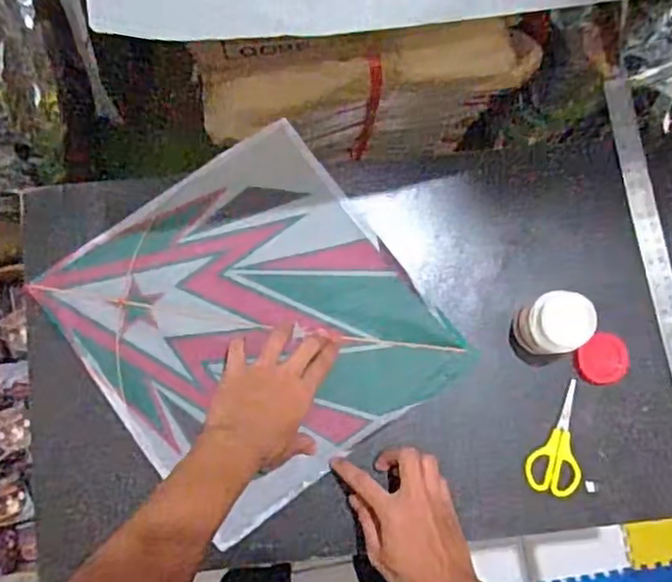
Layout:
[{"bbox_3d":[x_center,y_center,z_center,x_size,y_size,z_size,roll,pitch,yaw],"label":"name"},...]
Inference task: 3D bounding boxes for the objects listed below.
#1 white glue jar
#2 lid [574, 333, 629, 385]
[{"bbox_3d":[0.208,0.033,0.653,0.058,0.074,0.055,0,82,-2],"label":"white glue jar"},{"bbox_3d":[0.273,0.071,0.688,0.054,0.007,0.048,-40,85,-7],"label":"lid"}]

